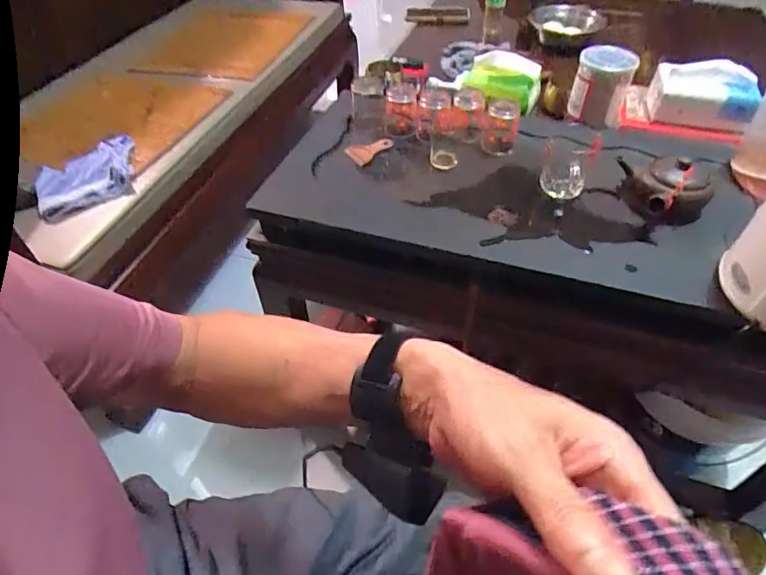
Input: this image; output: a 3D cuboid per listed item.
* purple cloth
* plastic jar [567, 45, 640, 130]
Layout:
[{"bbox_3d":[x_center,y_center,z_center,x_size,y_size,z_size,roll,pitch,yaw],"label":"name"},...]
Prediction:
[{"bbox_3d":[-0.585,-0.218,0.965,0.188,0.034,0.152,-22,70,-11],"label":"purple cloth"},{"bbox_3d":[0.365,-0.336,0.815,0.087,0.116,0.084,19,51,17],"label":"plastic jar"}]

